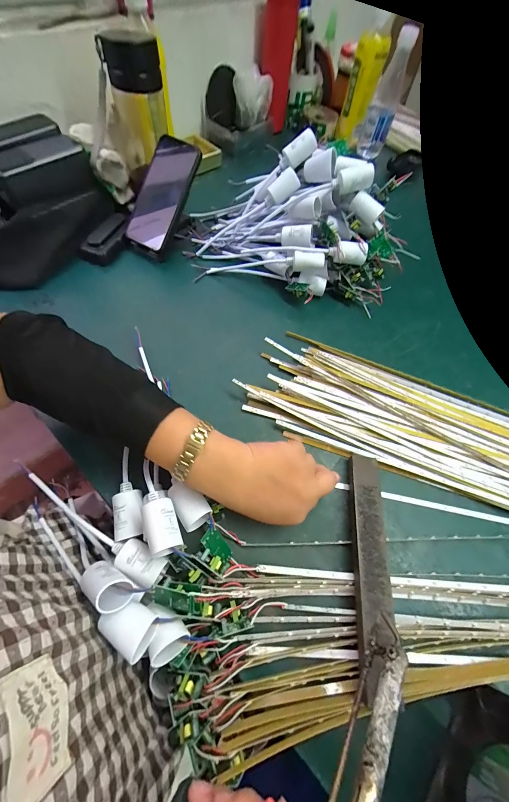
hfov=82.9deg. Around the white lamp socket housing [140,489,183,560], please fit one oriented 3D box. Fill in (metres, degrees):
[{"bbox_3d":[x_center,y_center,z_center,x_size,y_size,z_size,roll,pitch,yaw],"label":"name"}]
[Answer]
[{"bbox_3d":[-0.081,0.106,0.252,0.026,0.022,0.050,-17,66,-14],"label":"white lamp socket housing"}]

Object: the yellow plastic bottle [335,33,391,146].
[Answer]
[{"bbox_3d":[0.221,-0.646,0.606,0.062,0.158,0.050,16,63,4],"label":"yellow plastic bottle"}]

